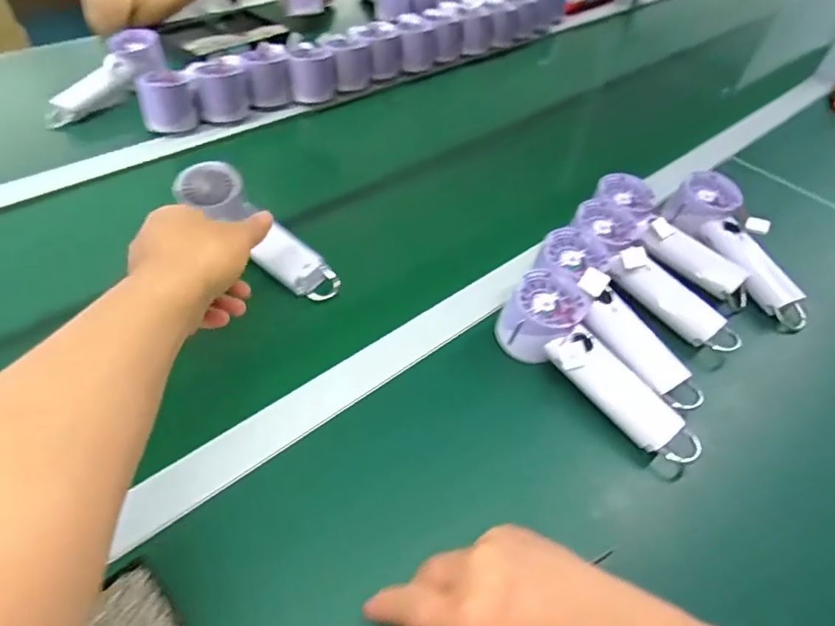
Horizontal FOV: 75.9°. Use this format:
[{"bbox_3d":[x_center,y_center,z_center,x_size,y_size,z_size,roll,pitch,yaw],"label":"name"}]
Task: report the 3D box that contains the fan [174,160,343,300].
[{"bbox_3d":[-0.163,-0.084,0.532,0.191,0.045,0.061,44,57,13],"label":"fan"}]

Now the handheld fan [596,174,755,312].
[{"bbox_3d":[0.273,-0.082,0.570,0.081,0.035,0.187,-30,69,-28],"label":"handheld fan"}]

